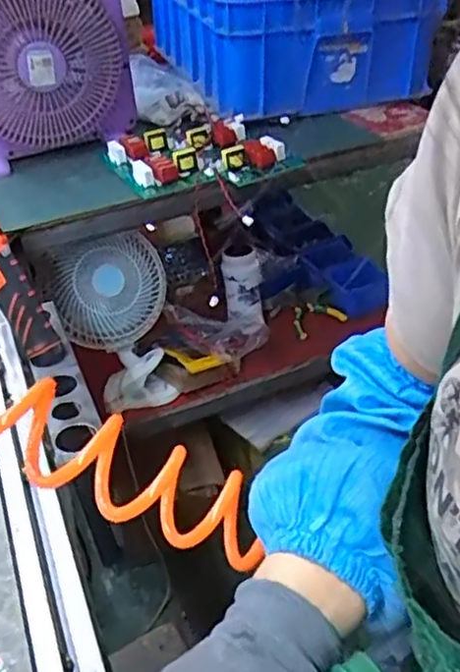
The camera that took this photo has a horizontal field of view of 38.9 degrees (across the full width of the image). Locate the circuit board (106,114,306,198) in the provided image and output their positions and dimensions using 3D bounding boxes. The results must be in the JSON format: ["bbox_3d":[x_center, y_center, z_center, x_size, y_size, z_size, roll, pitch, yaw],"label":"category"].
[{"bbox_3d":[-0.047,-0.290,1.037,0.263,0.044,0.202,-17,36,-16],"label":"circuit board"}]

